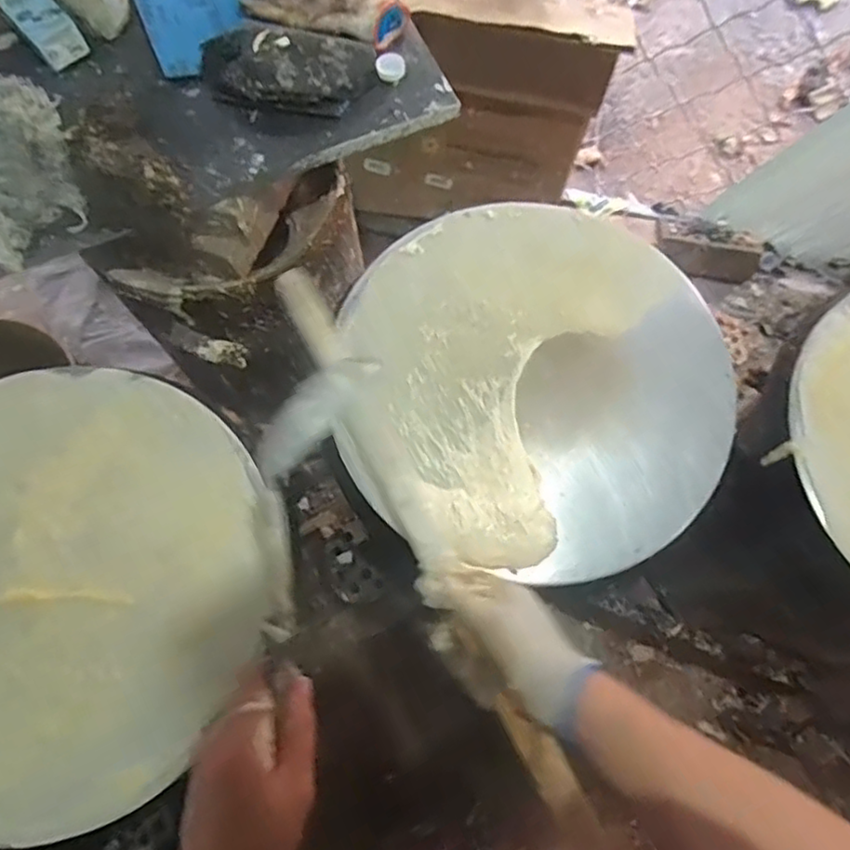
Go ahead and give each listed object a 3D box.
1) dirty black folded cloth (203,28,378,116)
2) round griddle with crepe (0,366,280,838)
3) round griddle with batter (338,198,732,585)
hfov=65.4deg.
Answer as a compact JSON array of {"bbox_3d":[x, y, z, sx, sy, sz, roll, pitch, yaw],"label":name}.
[{"bbox_3d":[-0.149,-0.380,0.708,0.188,0.052,0.081,2,71,-2],"label":"dirty black folded cloth"},{"bbox_3d":[-0.319,0.127,0.559,0.368,0.017,0.361,1,71,-2],"label":"round griddle with crepe"},{"bbox_3d":[0.105,-0.051,0.639,0.359,0.024,0.368,15,71,3],"label":"round griddle with batter"}]

